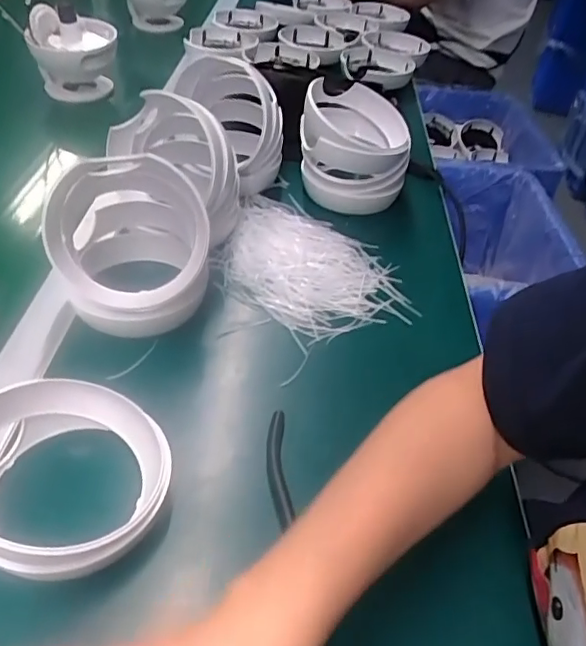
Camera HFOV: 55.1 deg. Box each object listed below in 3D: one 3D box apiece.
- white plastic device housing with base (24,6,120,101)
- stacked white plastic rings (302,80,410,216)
[{"bbox_3d":[-0.308,-0.375,0.798,0.104,0.116,0.094,0,43,-9],"label":"white plastic device housing with base"},{"bbox_3d":[0.067,-0.194,0.630,0.114,0.107,0.118,4,42,-4],"label":"stacked white plastic rings"}]

